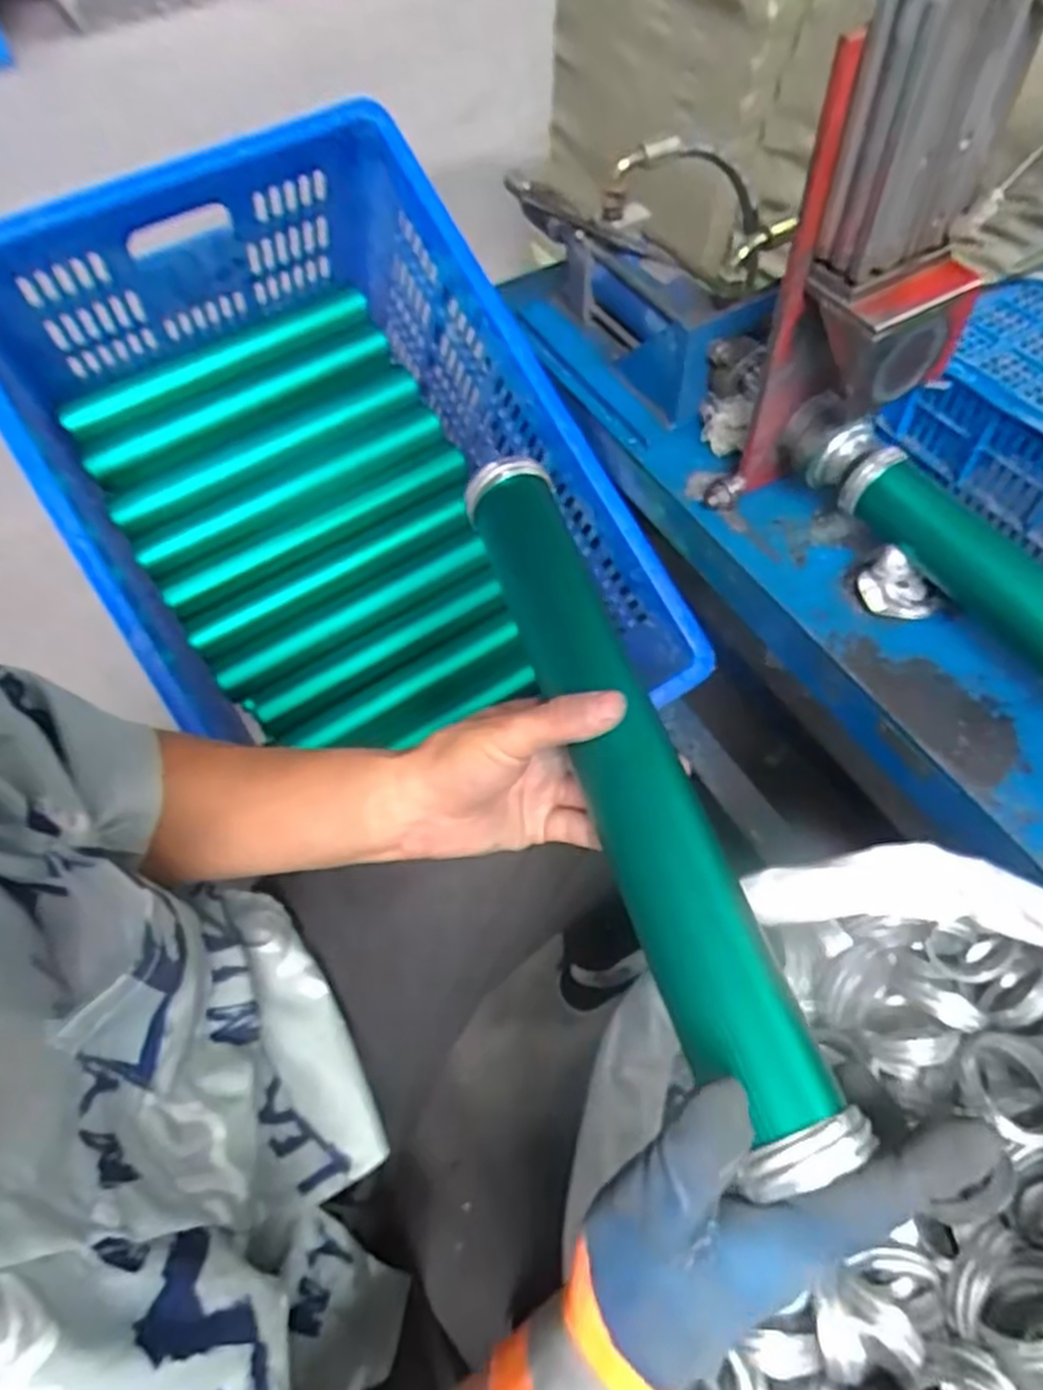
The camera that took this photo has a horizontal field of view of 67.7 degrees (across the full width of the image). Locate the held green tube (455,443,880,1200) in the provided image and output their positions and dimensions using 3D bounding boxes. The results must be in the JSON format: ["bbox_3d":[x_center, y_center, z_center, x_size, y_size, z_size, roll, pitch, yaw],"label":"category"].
[{"bbox_3d":[0.048,0.024,0.383,0.048,0.046,0.377,-16,55,-6],"label":"held green tube"}]

